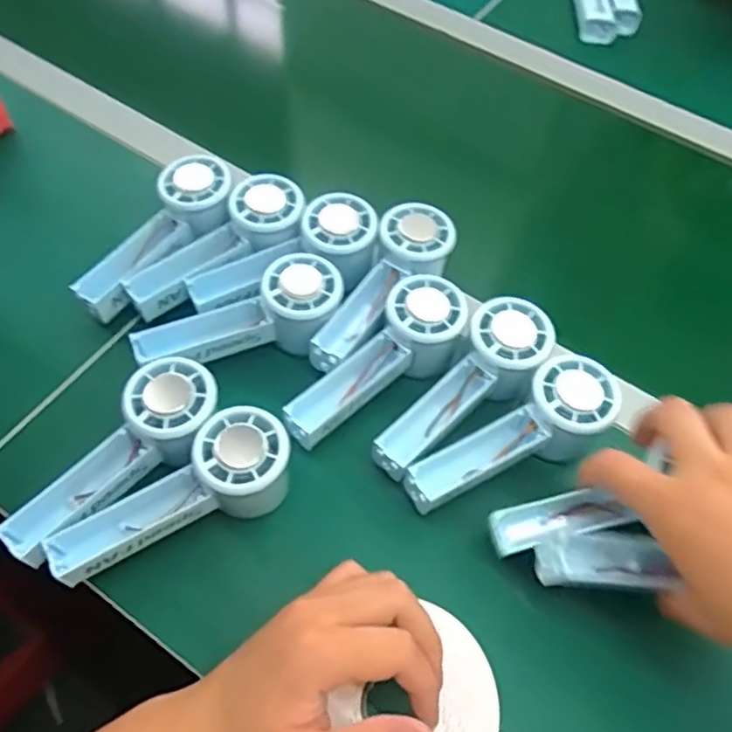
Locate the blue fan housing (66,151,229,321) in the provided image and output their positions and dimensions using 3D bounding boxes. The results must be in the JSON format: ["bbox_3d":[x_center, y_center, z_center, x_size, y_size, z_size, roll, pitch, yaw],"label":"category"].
[{"bbox_3d":[-0.159,-0.099,0.492,0.052,0.031,0.149,35,78,16],"label":"blue fan housing"}]

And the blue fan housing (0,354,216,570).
[{"bbox_3d":[-0.155,0.059,0.399,0.058,0.035,0.149,40,78,19],"label":"blue fan housing"}]

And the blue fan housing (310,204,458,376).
[{"bbox_3d":[0.013,-0.059,0.475,0.058,0.039,0.159,30,74,14],"label":"blue fan housing"}]

